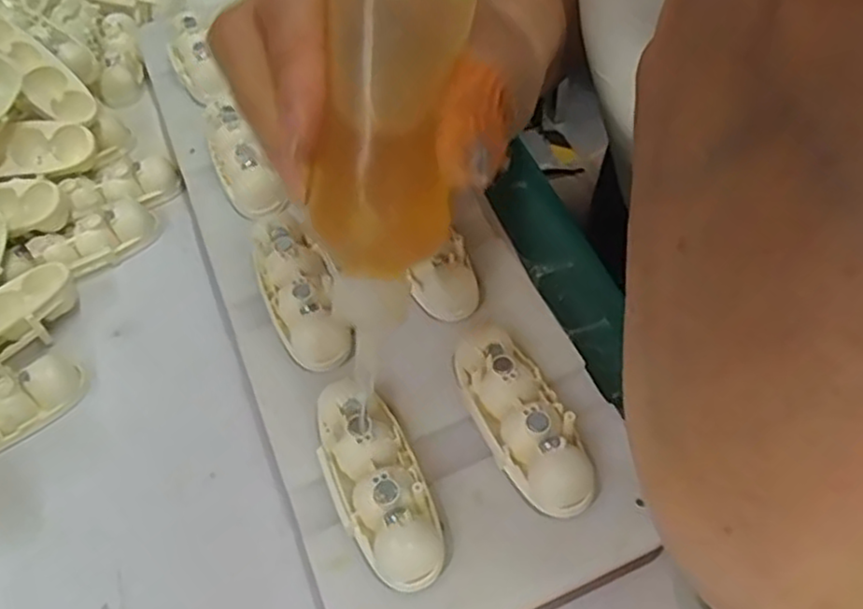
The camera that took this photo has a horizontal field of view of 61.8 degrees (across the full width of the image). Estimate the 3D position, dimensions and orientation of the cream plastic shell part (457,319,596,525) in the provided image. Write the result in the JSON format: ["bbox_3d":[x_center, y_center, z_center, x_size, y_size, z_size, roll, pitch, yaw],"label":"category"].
[{"bbox_3d":[0.026,0.031,0.210,0.023,0.017,0.061,-19,55,-11],"label":"cream plastic shell part"}]

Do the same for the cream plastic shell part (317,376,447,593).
[{"bbox_3d":[-0.015,0.048,0.200,0.024,0.018,0.060,-22,55,-12],"label":"cream plastic shell part"}]

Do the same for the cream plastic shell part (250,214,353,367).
[{"bbox_3d":[-0.043,-0.004,0.242,0.023,0.015,0.056,-19,55,-11],"label":"cream plastic shell part"}]

